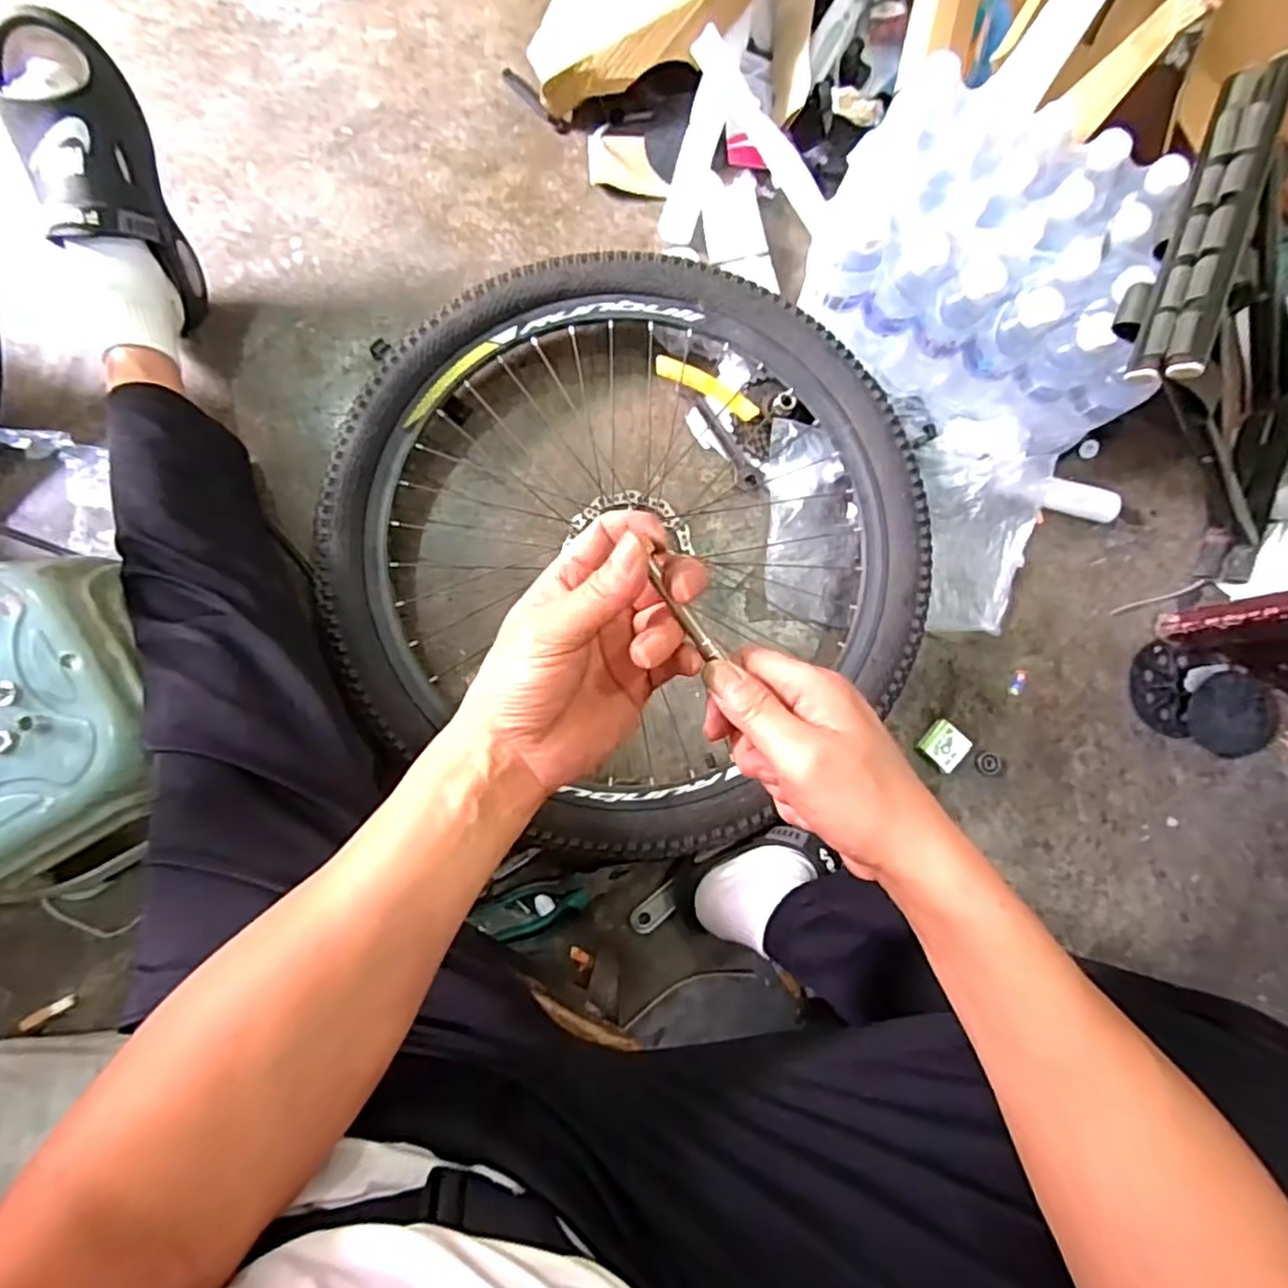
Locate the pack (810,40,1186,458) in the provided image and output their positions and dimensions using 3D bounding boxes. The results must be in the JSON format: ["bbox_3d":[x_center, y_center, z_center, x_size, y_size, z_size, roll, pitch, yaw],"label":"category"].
[{"bbox_3d":[0.381,-0.411,0.760,0.367,0.202,0.252,27,83,-2],"label":"pack"}]

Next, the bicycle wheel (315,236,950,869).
[{"bbox_3d":[-0.016,-0.099,0.764,0.620,0.097,0.625,1,83,-5],"label":"bicycle wheel"}]

